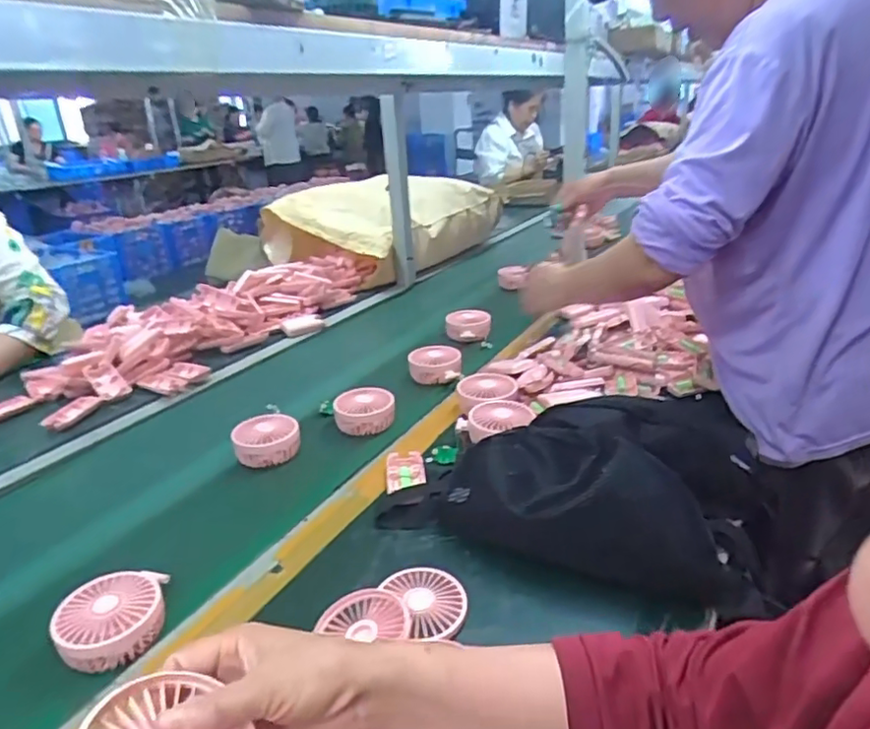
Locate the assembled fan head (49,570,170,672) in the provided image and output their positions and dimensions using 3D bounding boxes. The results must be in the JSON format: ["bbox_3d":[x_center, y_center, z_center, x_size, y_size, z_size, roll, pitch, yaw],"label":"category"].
[{"bbox_3d":[-0.295,0.231,0.555,0.086,0.040,0.083,-12,25,-19],"label":"assembled fan head"}]

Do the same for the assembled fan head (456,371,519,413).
[{"bbox_3d":[0.077,0.040,0.899,0.086,0.031,0.097,0,23,7],"label":"assembled fan head"}]

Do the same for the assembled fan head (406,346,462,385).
[{"bbox_3d":[-0.002,0.002,1.028,0.092,0.041,0.077,-1,23,6],"label":"assembled fan head"}]

